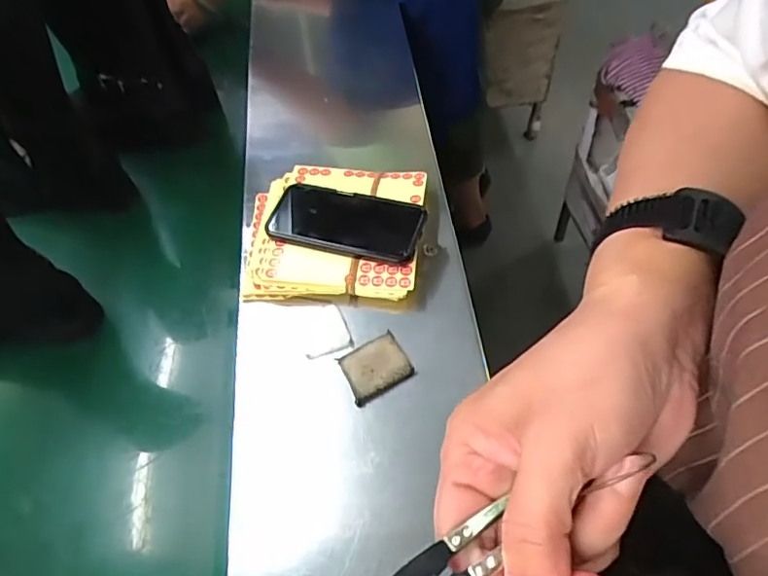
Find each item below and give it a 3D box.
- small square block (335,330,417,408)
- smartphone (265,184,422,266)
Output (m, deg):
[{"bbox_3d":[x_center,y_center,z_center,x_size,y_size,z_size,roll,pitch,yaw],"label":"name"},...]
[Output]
[{"bbox_3d":[-0.009,0.075,0.538,0.062,0.013,0.053,-27,58,-14],"label":"small square block"},{"bbox_3d":[-0.041,-0.073,0.604,0.162,0.017,0.077,12,57,11],"label":"smartphone"}]

